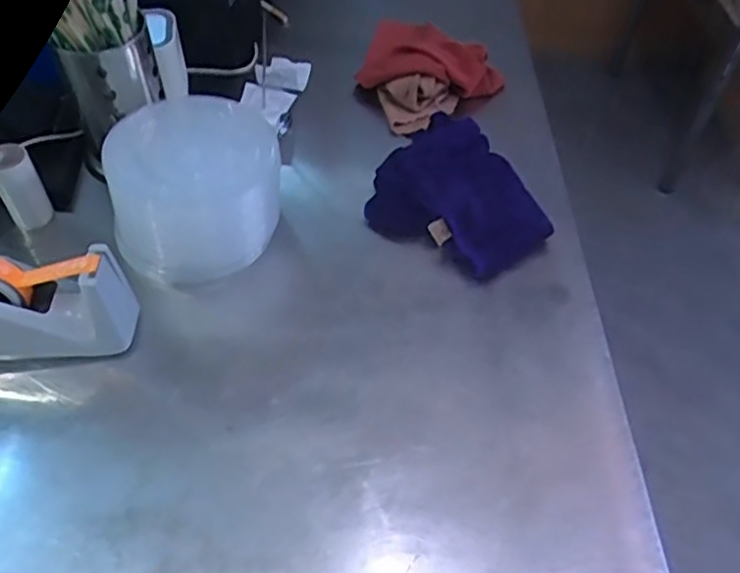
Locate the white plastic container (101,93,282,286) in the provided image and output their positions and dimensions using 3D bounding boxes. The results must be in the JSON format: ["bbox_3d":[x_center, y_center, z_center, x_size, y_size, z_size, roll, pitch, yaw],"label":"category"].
[{"bbox_3d":[-0.182,-0.103,0.682,0.155,0.112,0.149,10,52,6],"label":"white plastic container"}]

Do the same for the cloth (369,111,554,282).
[{"bbox_3d":[0.087,-0.107,0.744,0.179,0.050,0.217,-22,56,-19],"label":"cloth"}]

